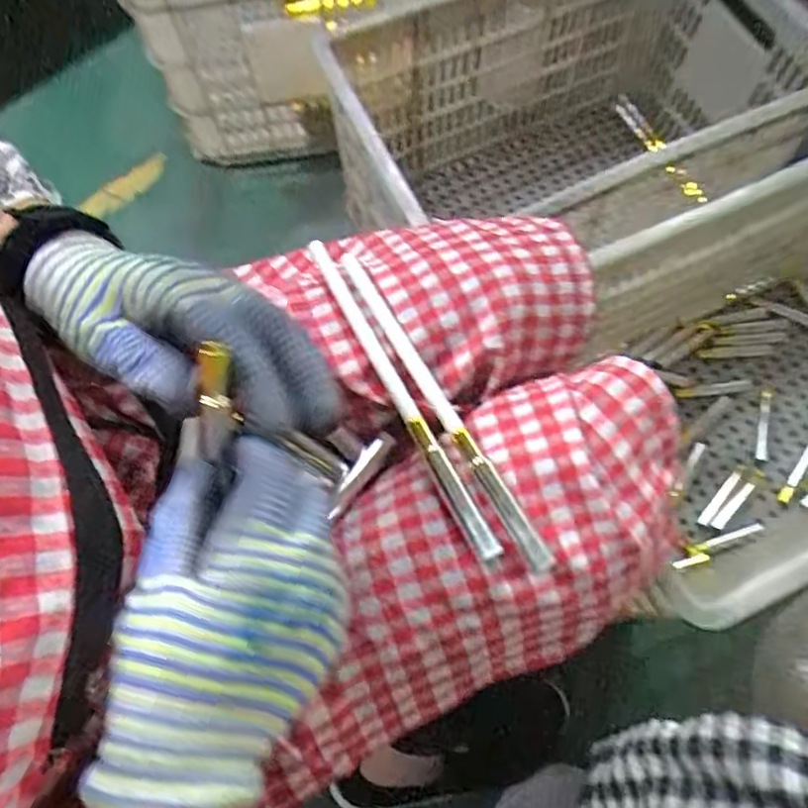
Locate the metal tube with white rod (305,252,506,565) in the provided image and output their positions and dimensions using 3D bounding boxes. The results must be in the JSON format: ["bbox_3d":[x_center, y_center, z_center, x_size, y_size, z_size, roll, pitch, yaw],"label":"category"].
[{"bbox_3d":[-0.006,-0.010,0.372,0.011,0.019,0.223,-28,71,-8],"label":"metal tube with white rod"}]

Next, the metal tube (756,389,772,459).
[{"bbox_3d":[0.430,0.024,0.752,0.014,0.007,0.092,15,71,8],"label":"metal tube"}]

